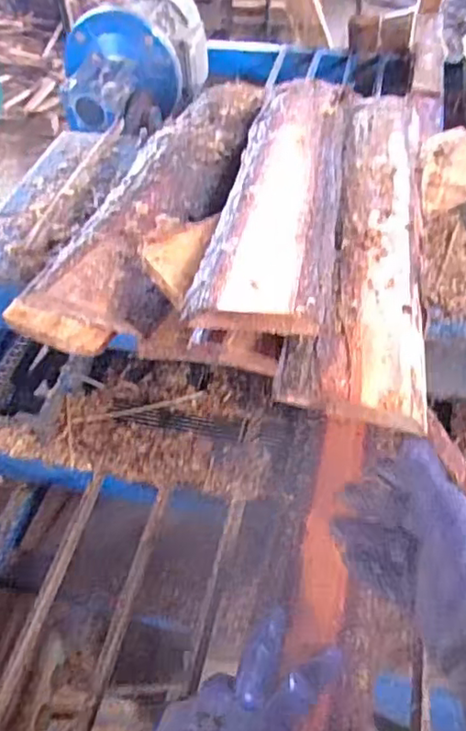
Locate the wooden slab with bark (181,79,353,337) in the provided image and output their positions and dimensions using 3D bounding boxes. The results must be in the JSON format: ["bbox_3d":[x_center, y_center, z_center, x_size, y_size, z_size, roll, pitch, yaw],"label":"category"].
[{"bbox_3d":[0.056,-0.192,0.615,0.110,0.033,0.458,6,48,8],"label":"wooden slab with bark"}]

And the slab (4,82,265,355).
[{"bbox_3d":[-0.064,-0.203,0.690,0.130,0.042,0.492,13,49,14],"label":"slab"}]

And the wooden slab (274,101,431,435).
[{"bbox_3d":[0.127,-0.148,0.596,0.106,0.029,0.488,6,48,8],"label":"wooden slab"}]

